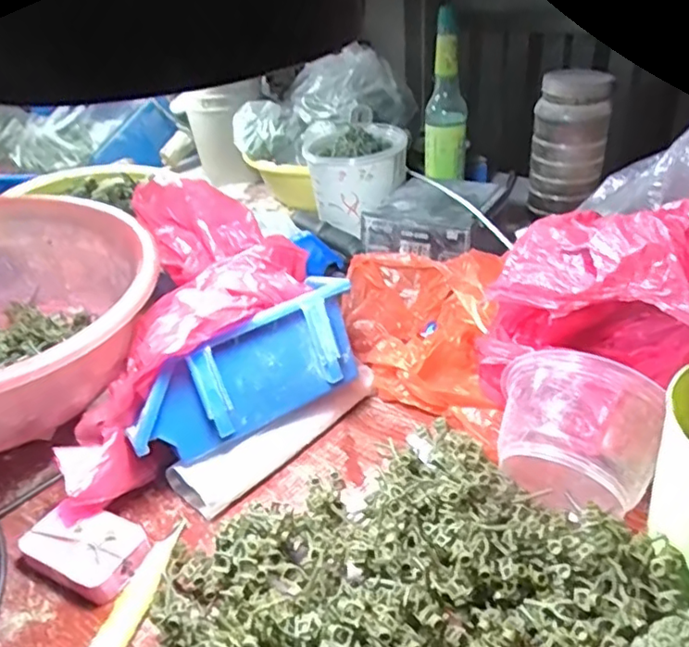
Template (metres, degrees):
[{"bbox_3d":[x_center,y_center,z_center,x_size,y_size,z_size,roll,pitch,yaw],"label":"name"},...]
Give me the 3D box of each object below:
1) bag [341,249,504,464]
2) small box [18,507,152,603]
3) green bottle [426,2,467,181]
[{"bbox_3d":[0.068,0.001,0.518,0.128,0.074,0.211,-29,40,-30],"label":"bag"},{"bbox_3d":[-0.163,0.141,0.381,0.073,0.019,0.047,11,37,24],"label":"small box"},{"bbox_3d":[0.121,-0.265,0.724,0.049,0.177,0.047,9,37,22],"label":"green bottle"}]

